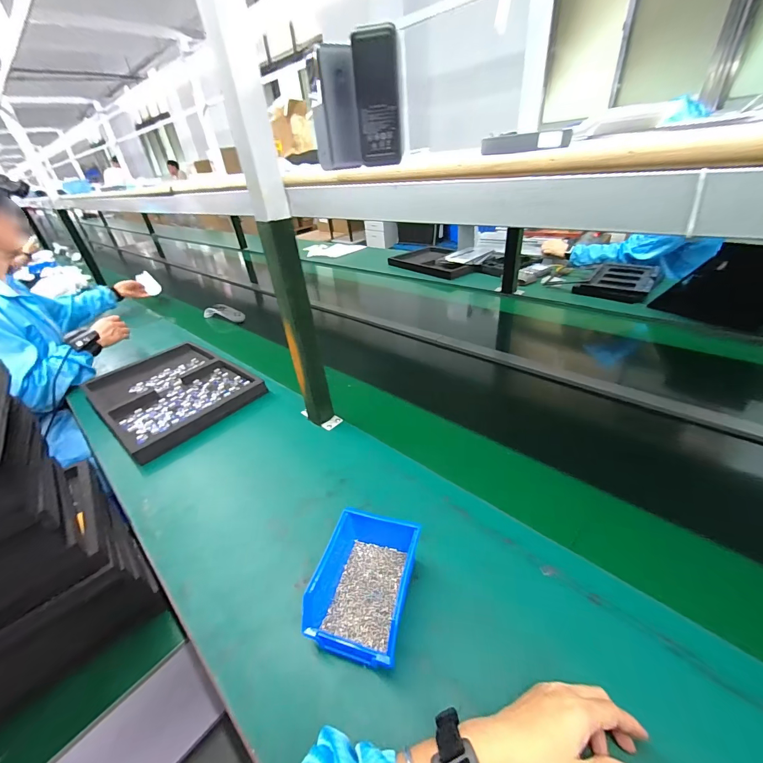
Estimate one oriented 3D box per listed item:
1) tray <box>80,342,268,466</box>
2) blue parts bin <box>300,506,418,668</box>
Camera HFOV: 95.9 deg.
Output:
[{"bbox_3d":[-0.549,0.020,0.892,0.465,0.037,0.302,22,44,35],"label":"tray"},{"bbox_3d":[-0.017,0.247,0.430,0.110,0.076,0.158,7,37,19],"label":"blue parts bin"}]

